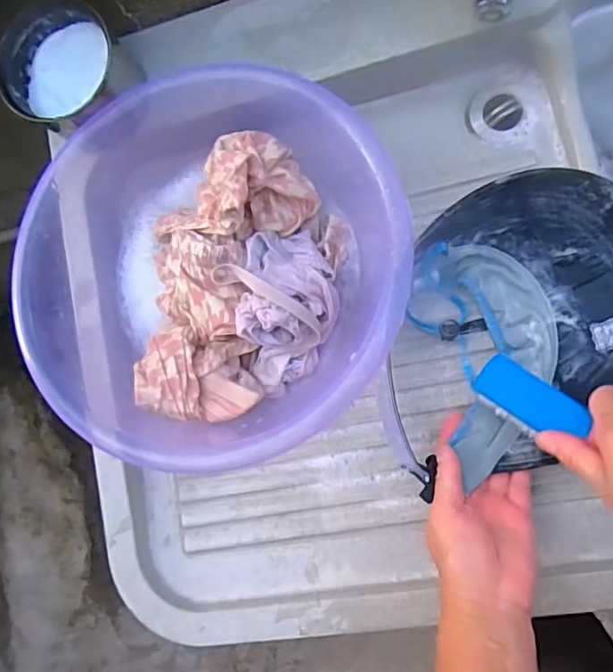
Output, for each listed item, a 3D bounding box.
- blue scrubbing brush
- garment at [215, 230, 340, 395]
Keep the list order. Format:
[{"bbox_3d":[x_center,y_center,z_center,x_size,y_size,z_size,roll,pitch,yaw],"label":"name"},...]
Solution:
[{"bbox_3d":[0.168,0.050,0.419,0.080,0.030,0.040,29,91,35],"label":"blue scrubbing brush"},{"bbox_3d":[-0.019,-0.024,0.477,0.092,0.066,0.131,-16,84,10],"label":"garment"}]

